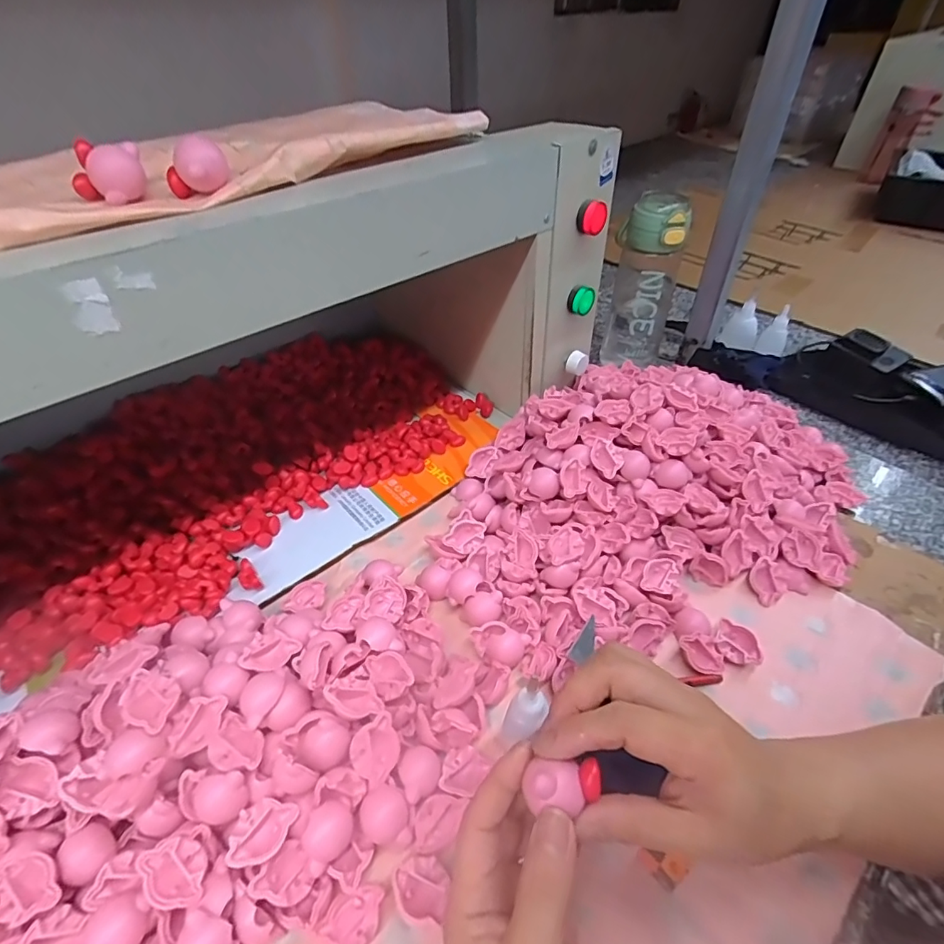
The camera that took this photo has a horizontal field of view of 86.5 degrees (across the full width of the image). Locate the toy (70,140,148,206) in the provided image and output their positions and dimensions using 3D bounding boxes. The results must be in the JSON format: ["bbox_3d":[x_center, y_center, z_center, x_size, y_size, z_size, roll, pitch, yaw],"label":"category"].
[{"bbox_3d":[-0.211,-0.174,0.292,0.031,0.027,0.024,2,41,1],"label":"toy"}]

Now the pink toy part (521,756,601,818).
[{"bbox_3d":[0.040,0.140,0.225,0.032,0.013,0.020,4,41,4],"label":"pink toy part"}]

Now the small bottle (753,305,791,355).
[{"bbox_3d":[0.406,-0.189,0.669,0.033,0.061,0.043,23,46,24],"label":"small bottle"}]

